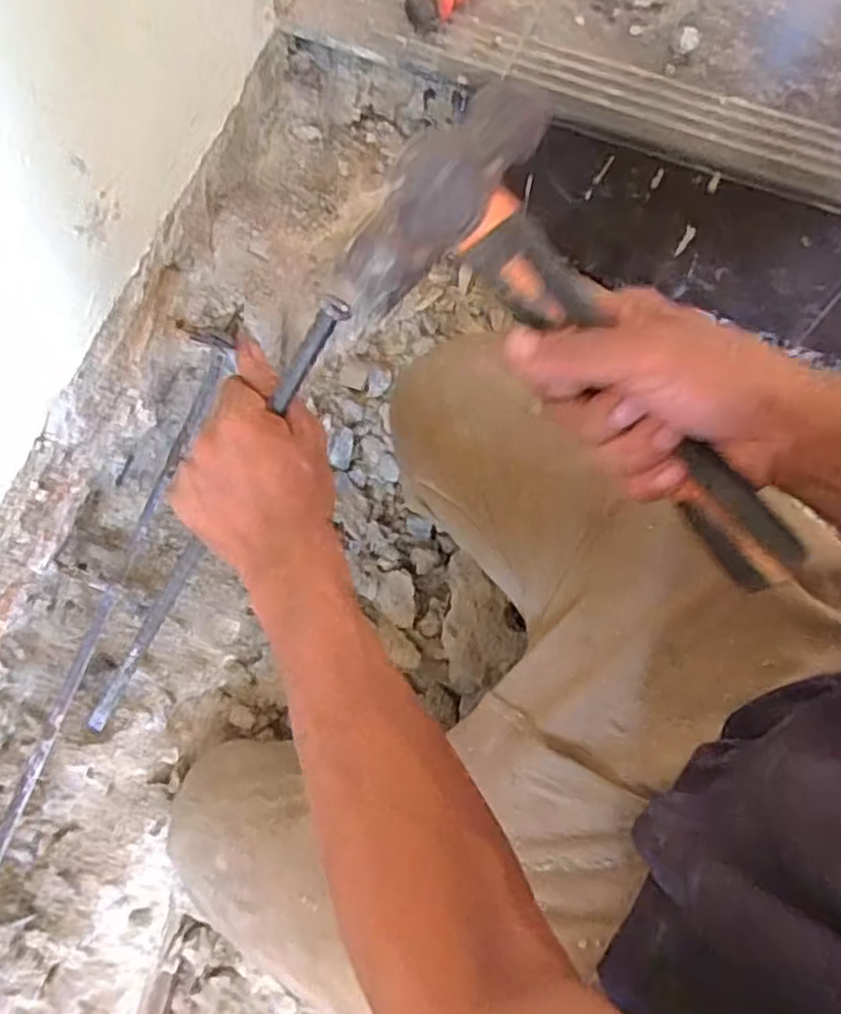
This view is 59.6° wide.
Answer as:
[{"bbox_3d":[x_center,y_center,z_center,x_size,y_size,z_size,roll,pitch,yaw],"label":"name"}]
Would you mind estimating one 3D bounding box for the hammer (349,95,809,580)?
[{"bbox_3d":[0.091,-0.072,0.335,0.250,0.035,0.112,38,117,0],"label":"hammer"}]

